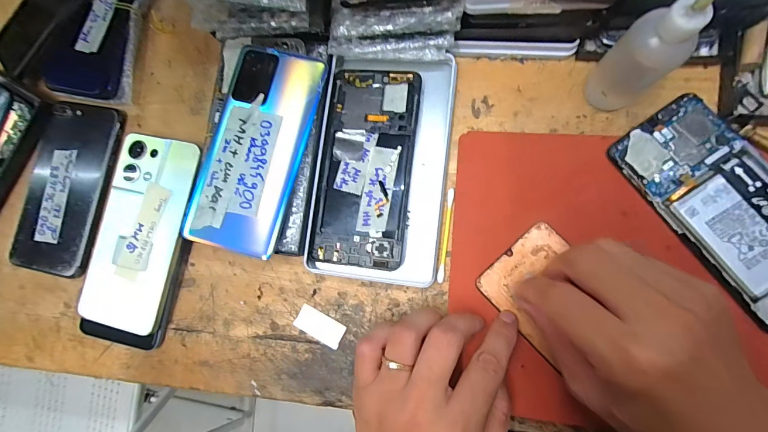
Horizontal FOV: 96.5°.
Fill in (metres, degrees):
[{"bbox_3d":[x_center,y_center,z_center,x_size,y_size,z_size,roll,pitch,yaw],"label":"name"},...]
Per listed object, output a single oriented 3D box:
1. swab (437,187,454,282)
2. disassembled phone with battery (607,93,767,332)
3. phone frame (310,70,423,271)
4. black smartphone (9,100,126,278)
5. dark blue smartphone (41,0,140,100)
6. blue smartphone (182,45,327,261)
[{"bbox_3d":[0.047,0.015,0.262,0.005,0.004,0.071,7,86,9],"label":"swab"},{"bbox_3d":[0.231,-0.006,0.228,0.068,0.015,0.153,-35,81,4],"label":"disassembled phone with battery"},{"bbox_3d":[-0.013,-0.040,0.272,0.070,0.009,0.155,6,86,9],"label":"phone frame"},{"bbox_3d":[-0.277,-0.028,0.301,0.074,0.009,0.150,8,81,0],"label":"black smartphone"},{"bbox_3d":[-0.256,-0.168,0.304,0.063,0.009,0.124,12,85,-3],"label":"dark blue smartphone"},{"bbox_3d":[-0.098,-0.052,0.265,0.073,0.009,0.158,16,84,-3],"label":"blue smartphone"}]

